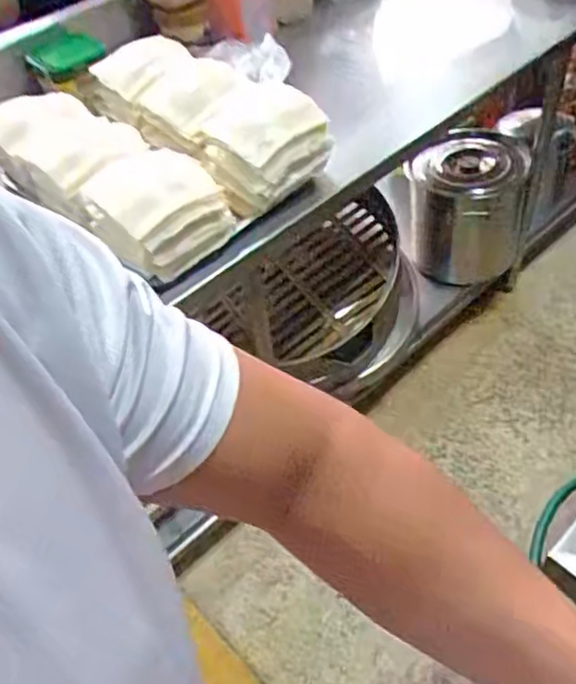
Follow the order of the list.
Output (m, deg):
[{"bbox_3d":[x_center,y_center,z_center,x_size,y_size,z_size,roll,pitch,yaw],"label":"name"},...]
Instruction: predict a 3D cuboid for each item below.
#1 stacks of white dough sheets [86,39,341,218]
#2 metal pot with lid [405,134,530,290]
[{"bbox_3d":[-0.138,-0.394,1.133,0.206,0.120,0.460,-36,54,-23],"label":"stacks of white dough sheets"},{"bbox_3d":[0.489,-0.366,1.801,0.292,0.347,0.325,11,51,16],"label":"metal pot with lid"}]

